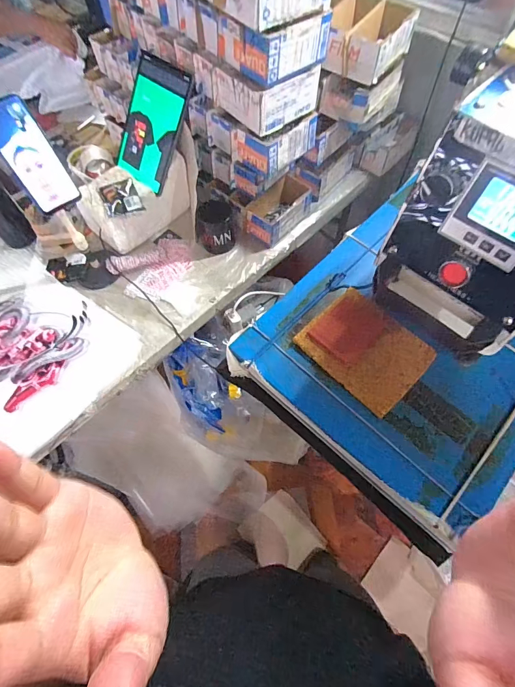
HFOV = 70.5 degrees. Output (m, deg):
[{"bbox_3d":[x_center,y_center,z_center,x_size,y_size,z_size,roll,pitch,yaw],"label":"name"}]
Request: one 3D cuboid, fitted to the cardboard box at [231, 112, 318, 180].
[{"bbox_3d":[0.038,-0.438,0.775,0.099,0.077,0.156,40,71,21],"label":"cardboard box"}]

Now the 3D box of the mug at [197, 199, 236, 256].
[{"bbox_3d":[-0.099,-0.277,0.876,0.092,0.099,0.079,-6,62,-1],"label":"mug"}]

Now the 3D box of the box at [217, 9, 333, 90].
[{"bbox_3d":[0.030,-0.548,0.655,0.159,0.076,0.128,-38,67,-16],"label":"box"}]

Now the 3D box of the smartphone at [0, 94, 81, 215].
[{"bbox_3d":[-0.370,-0.305,0.601,0.075,0.167,0.013,-39,42,-18],"label":"smartphone"}]

